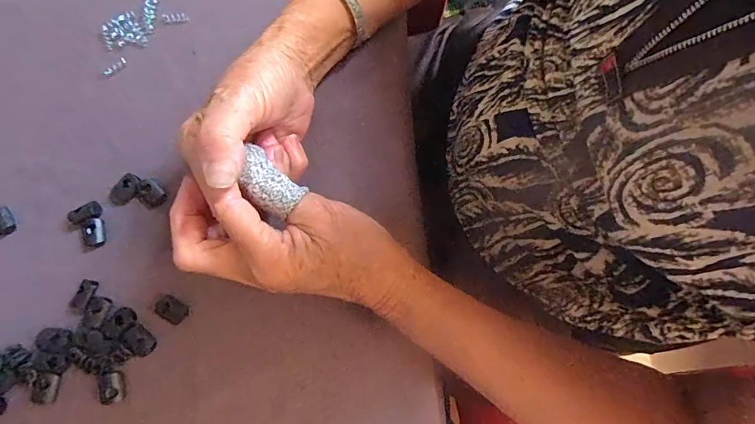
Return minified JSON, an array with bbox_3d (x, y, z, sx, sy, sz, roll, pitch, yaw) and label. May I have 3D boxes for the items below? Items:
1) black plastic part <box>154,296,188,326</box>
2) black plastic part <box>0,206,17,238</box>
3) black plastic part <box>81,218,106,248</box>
[{"bbox_3d":[-0.145,0.069,0.288,0.023,0.004,0.015,30,81,6],"label":"black plastic part"},{"bbox_3d":[-0.279,0.006,0.304,0.017,0.004,0.024,-28,80,-5],"label":"black plastic part"},{"bbox_3d":[-0.208,0.016,0.301,0.016,0.006,0.020,-14,79,-2],"label":"black plastic part"}]

